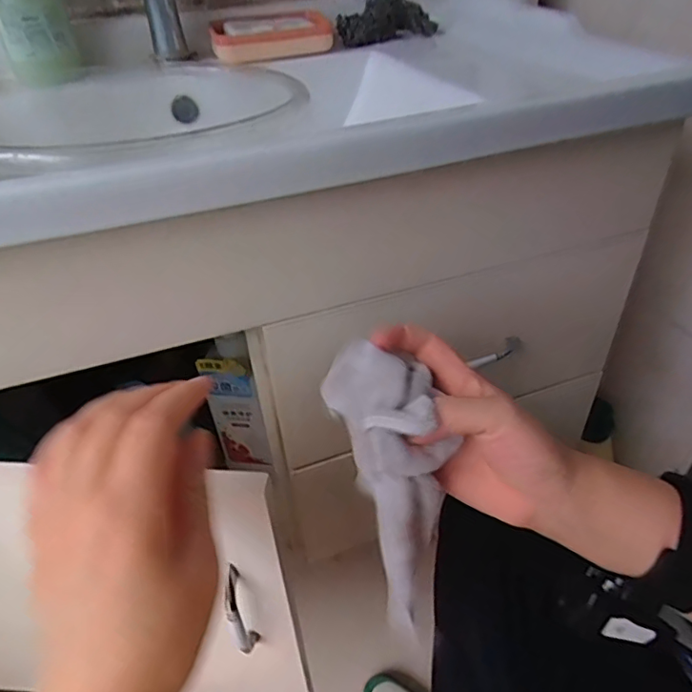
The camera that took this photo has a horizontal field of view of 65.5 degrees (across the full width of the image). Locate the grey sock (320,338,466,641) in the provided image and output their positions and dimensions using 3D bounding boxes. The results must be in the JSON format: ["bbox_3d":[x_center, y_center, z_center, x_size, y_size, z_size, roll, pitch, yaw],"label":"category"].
[{"bbox_3d":[0.031,0.072,0.306,0.060,0.052,0.161,-9,78,-7],"label":"grey sock"}]

